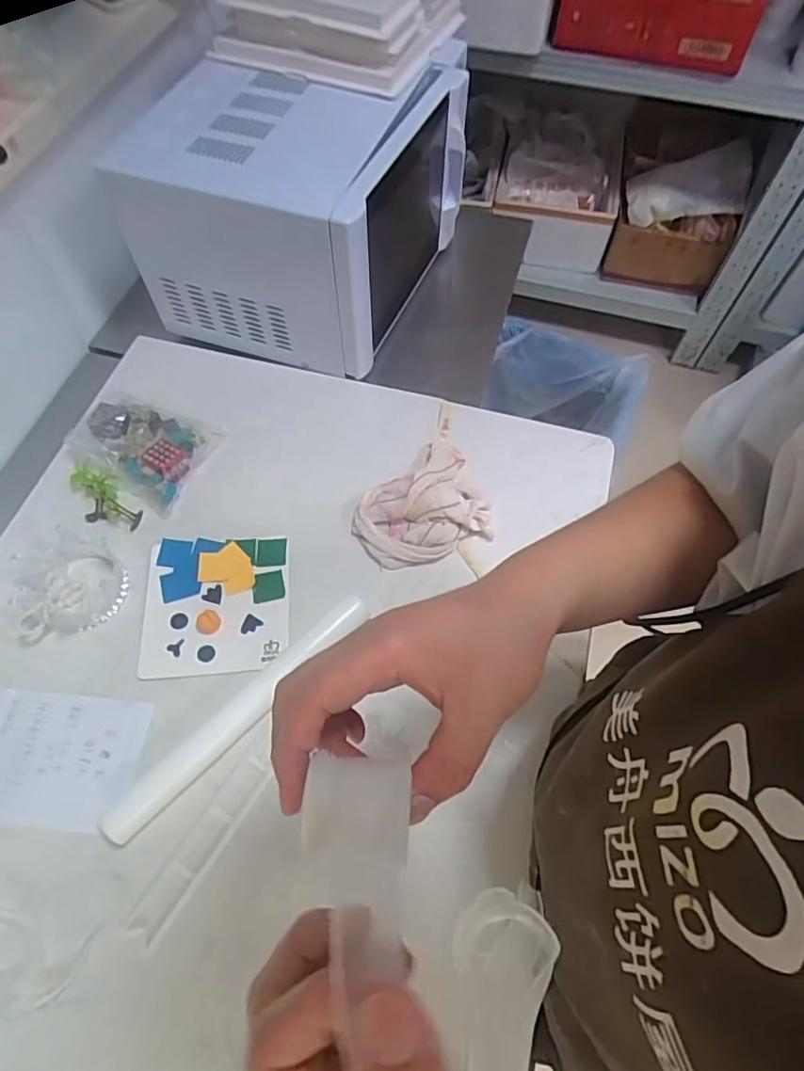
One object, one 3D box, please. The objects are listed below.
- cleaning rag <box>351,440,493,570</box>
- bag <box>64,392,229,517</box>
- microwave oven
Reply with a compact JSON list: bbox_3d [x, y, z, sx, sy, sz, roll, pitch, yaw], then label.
[{"bbox_3d":[0.021,-0.043,0.709,0.172,0.049,0.153,-23,66,-14],"label":"cleaning rag"},{"bbox_3d":[-0.346,-0.126,0.743,0.168,0.037,0.135,24,64,10],"label":"bag"},{"bbox_3d":[-0.131,-0.473,0.813,0.366,0.235,0.374,16,63,6],"label":"microwave oven"}]

